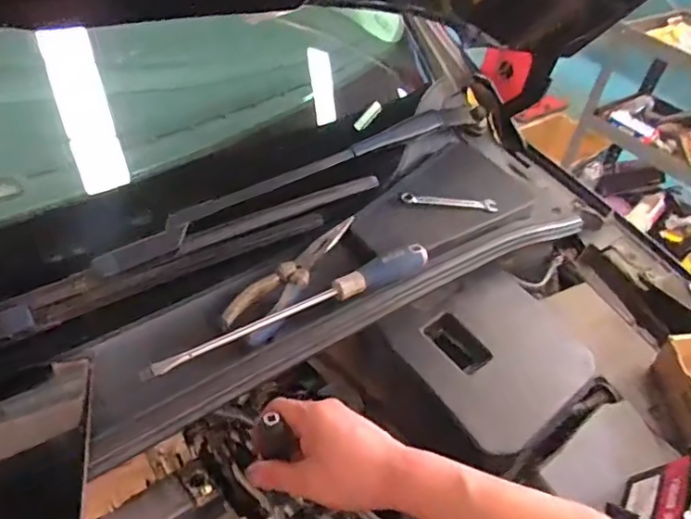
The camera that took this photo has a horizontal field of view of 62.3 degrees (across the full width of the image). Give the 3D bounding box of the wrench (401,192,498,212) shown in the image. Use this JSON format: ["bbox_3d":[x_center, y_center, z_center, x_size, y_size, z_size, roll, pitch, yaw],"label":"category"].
[{"bbox_3d":[0.135,-0.073,0.725,0.140,0.009,0.019,2,41,-25],"label":"wrench"}]

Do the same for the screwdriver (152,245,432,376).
[{"bbox_3d":[-0.040,0.045,0.555,0.298,0.029,0.031,-20,49,-27],"label":"screwdriver"}]

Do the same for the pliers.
[{"bbox_3d":[-0.055,0.012,0.599,0.048,0.027,0.194,23,45,16],"label":"pliers"}]

